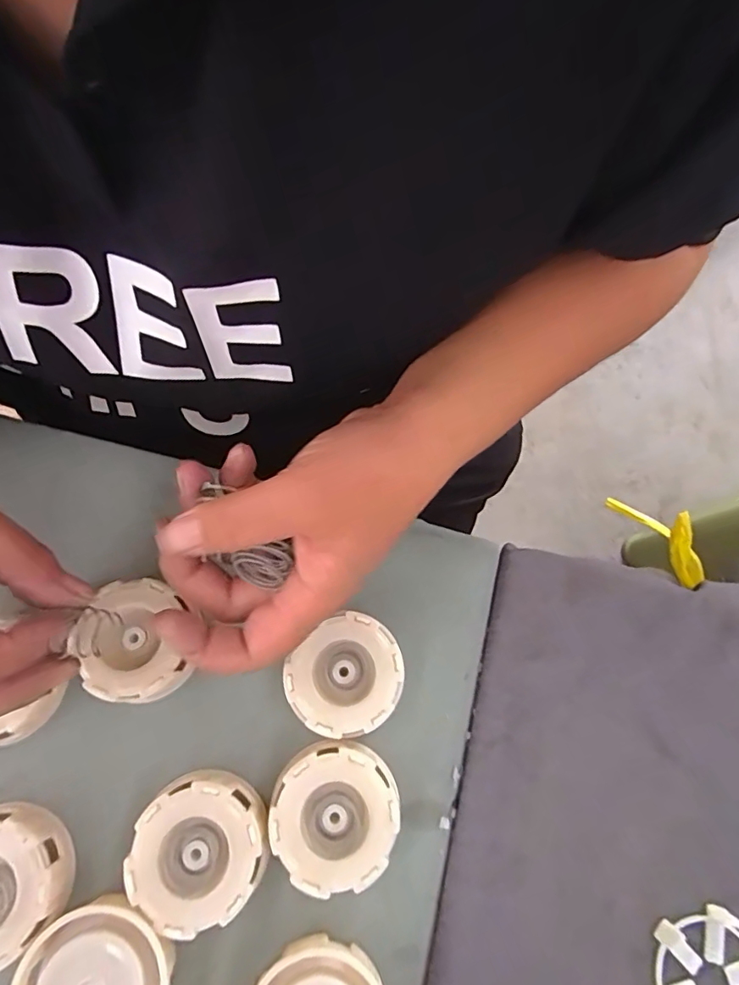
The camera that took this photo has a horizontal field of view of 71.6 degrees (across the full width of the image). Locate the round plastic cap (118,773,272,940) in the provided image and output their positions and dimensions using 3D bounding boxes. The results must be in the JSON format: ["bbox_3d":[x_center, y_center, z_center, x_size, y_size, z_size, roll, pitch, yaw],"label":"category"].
[{"bbox_3d":[-0.079,0.167,0.241,0.059,0.016,0.061,1,72,-3],"label":"round plastic cap"}]

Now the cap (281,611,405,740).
[{"bbox_3d":[-0.012,0.097,0.271,0.059,0.019,0.055,1,72,-3],"label":"cap"}]

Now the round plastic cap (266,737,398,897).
[{"bbox_3d":[-0.017,0.155,0.250,0.059,0.020,0.060,1,72,-3],"label":"round plastic cap"}]

